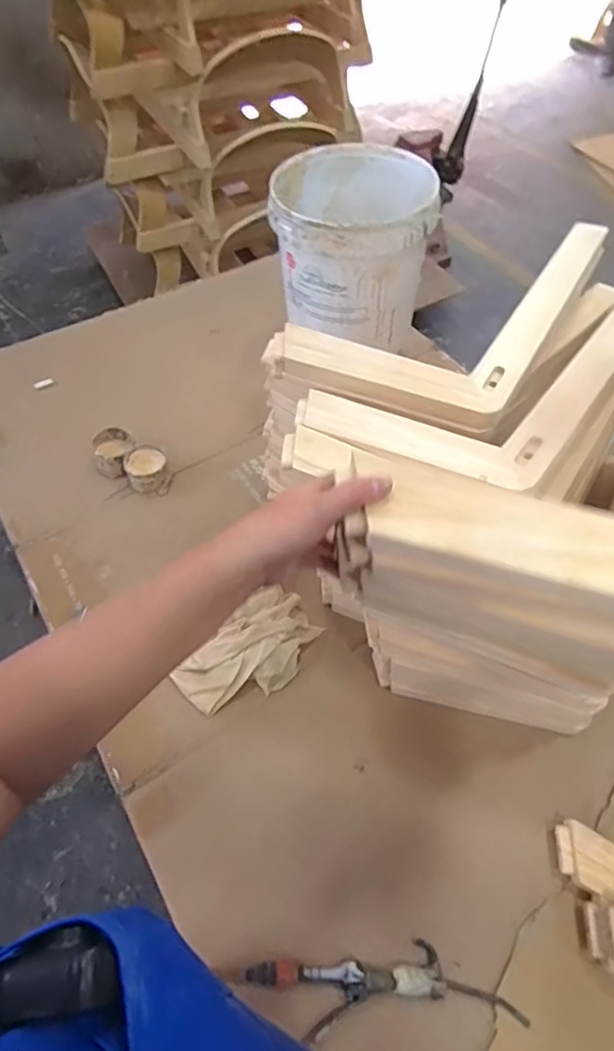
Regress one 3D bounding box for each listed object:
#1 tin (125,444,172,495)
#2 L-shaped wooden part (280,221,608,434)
[{"bbox_3d":[-0.306,-0.109,1.091,0.078,0.059,0.077,0,56,1],"label":"tin"},{"bbox_3d":[0.207,-0.326,0.808,0.314,0.057,0.475,28,61,18],"label":"L-shaped wooden part"}]

